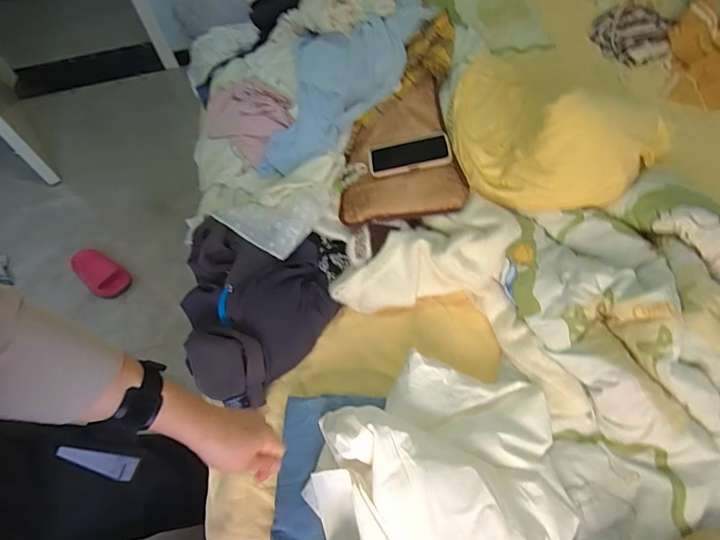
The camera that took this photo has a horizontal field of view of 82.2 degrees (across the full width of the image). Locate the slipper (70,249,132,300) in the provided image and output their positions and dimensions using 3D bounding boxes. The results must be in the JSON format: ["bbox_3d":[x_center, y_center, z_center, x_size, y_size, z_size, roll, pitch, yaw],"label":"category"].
[{"bbox_3d":[-0.882,0.012,1.396,0.247,0.060,0.121,28,64,20],"label":"slipper"}]

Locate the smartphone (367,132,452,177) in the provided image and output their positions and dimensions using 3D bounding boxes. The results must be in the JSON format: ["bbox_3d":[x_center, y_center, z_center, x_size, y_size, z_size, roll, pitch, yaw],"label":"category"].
[{"bbox_3d":[0.103,-0.246,0.878,0.171,0.014,0.091,-12,59,10],"label":"smartphone"}]

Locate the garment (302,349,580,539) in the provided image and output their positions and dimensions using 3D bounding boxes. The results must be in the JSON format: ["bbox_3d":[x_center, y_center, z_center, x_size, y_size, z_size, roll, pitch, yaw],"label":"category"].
[{"bbox_3d":[0.126,0.280,0.567,0.362,0.092,0.313,-37,62,-17],"label":"garment"}]

